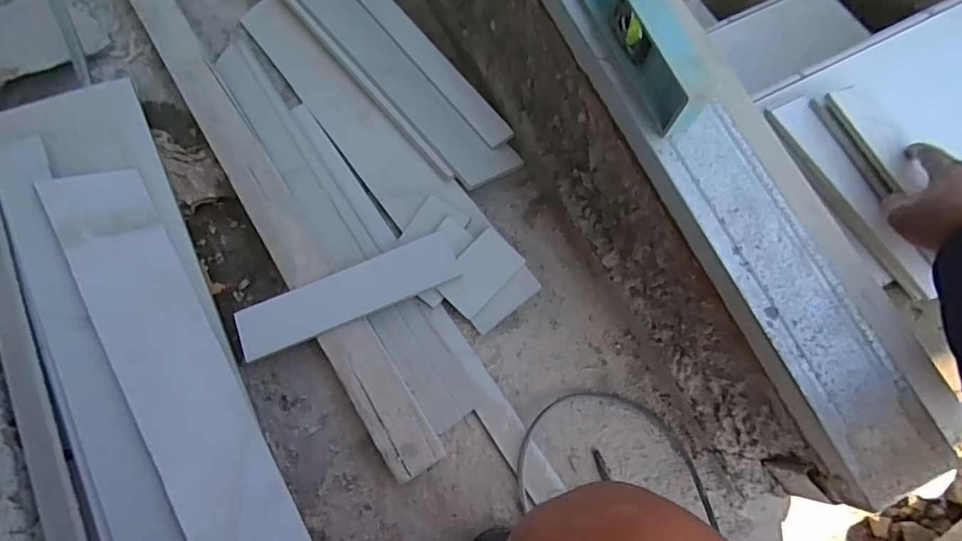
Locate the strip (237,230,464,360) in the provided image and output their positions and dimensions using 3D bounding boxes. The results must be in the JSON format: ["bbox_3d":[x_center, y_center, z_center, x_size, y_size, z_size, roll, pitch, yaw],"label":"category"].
[{"bbox_3d":[-0.147,0.026,0.579,0.246,0.015,0.058,-22,85,-6],"label":"strip"}]

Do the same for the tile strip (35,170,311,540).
[{"bbox_3d":[-0.303,0.135,0.540,0.095,0.011,0.586,-22,73,-40],"label":"tile strip"}]

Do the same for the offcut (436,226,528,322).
[{"bbox_3d":[-0.001,0.004,0.587,0.058,0.005,0.092,44,90,-4],"label":"offcut"}]

